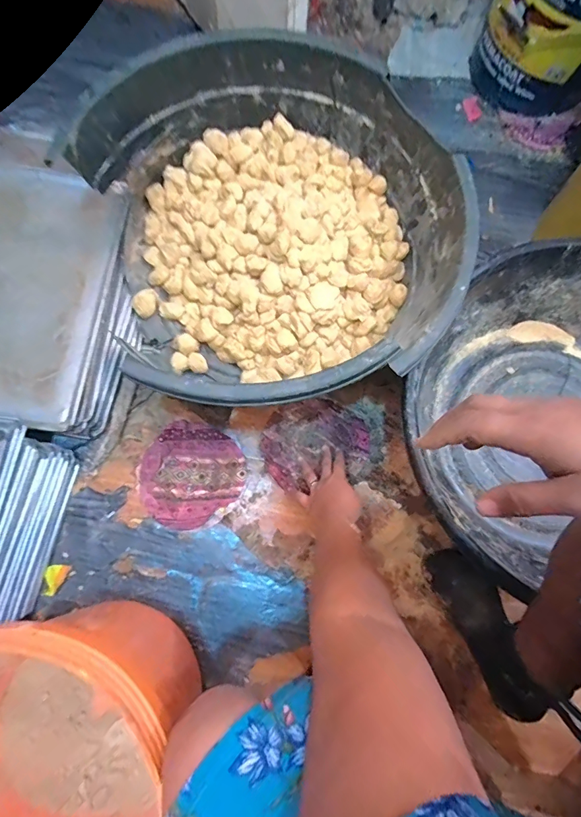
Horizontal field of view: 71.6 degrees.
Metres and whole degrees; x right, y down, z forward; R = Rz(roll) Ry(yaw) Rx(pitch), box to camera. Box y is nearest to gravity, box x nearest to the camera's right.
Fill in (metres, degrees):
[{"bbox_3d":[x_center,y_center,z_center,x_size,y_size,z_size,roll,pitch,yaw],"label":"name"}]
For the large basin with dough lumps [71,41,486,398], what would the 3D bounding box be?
[{"bbox_3d":[-0.025,-0.283,0.676,0.528,0.226,0.594,-13,75,-5],"label":"large basin with dough lumps"}]

